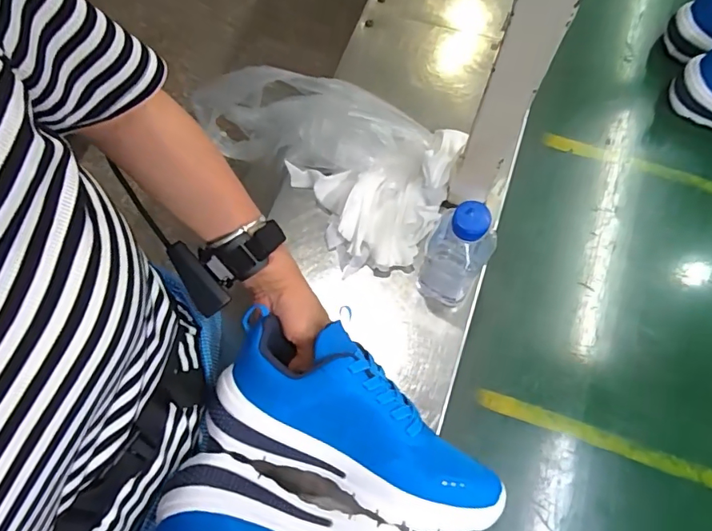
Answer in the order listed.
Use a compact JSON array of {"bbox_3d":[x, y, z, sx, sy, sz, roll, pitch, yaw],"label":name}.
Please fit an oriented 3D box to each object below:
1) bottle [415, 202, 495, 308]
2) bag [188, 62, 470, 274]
[{"bbox_3d":[0.100,-0.007,0.499,0.056,0.186,0.057,22,73,9],"label":"bottle"},{"bbox_3d":[-0.080,-0.163,0.642,0.433,0.138,0.171,35,74,28],"label":"bag"}]

